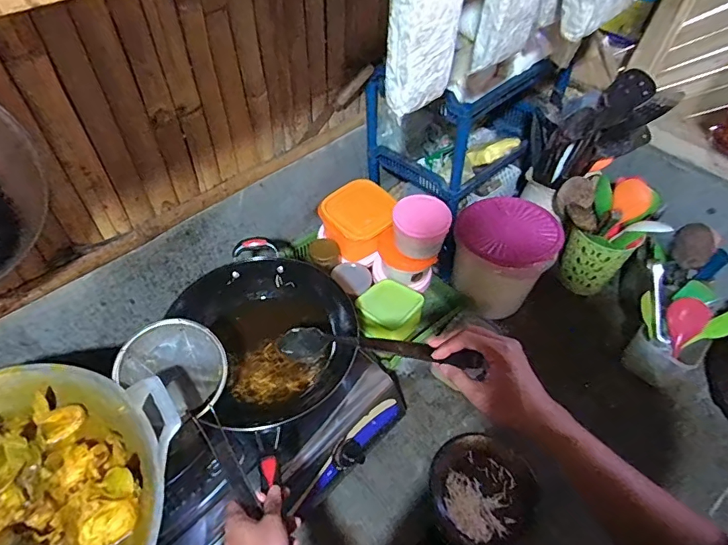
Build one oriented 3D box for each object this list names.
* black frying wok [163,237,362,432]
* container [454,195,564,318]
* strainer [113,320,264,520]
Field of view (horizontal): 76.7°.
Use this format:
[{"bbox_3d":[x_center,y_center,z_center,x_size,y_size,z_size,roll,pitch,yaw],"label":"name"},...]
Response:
[{"bbox_3d":[-0.171,0.098,0.787,0.277,0.098,0.286,-34,60,-25],"label":"black frying wok"},{"bbox_3d":[0.300,-0.041,0.994,0.191,0.165,0.190,35,58,23],"label":"container"},{"bbox_3d":[-0.224,0.189,0.635,0.132,0.044,0.293,-32,62,-24],"label":"strainer"}]

